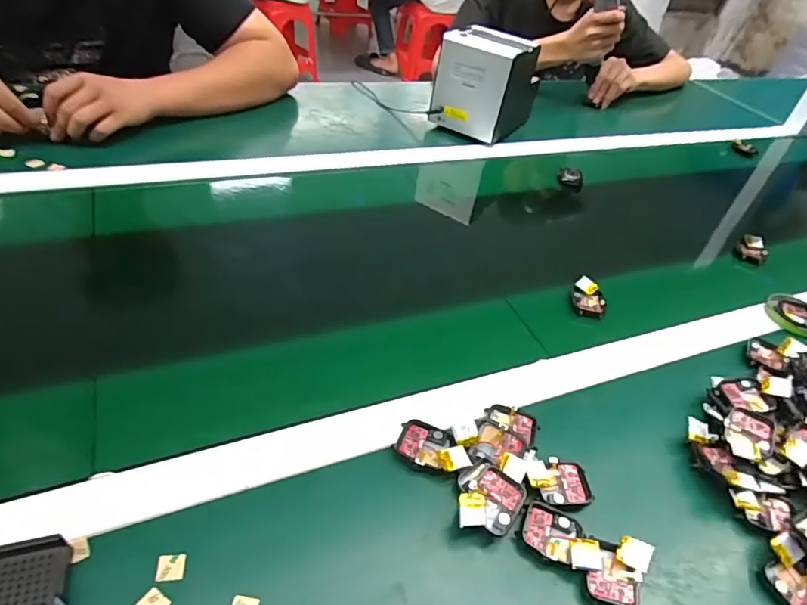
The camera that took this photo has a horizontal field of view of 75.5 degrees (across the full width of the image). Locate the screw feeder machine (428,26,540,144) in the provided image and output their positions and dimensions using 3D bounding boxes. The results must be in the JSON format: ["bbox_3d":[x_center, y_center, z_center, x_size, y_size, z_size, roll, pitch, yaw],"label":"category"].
[{"bbox_3d":[0.145,-0.381,0.893,0.134,0.139,0.165,26,43,16],"label":"screw feeder machine"}]

